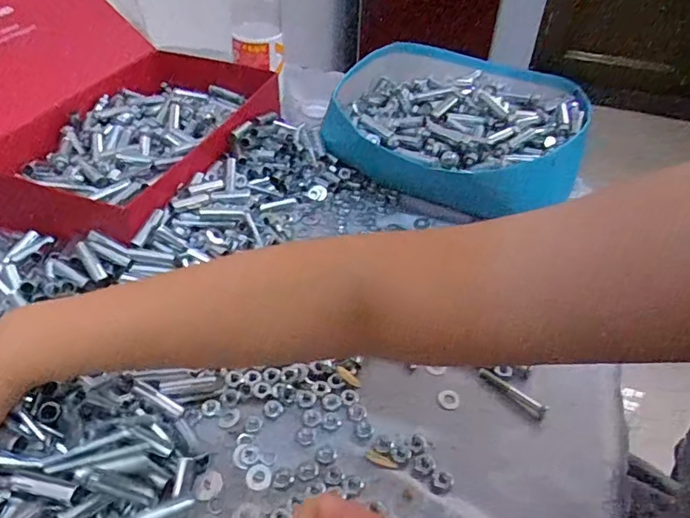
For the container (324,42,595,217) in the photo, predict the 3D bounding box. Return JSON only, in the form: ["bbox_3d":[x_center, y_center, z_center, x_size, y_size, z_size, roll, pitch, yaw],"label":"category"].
[{"bbox_3d":[0.128,-0.164,0.634,0.271,0.080,0.271,12,43,8],"label":"container"}]

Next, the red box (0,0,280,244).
[{"bbox_3d":[-0.294,-0.210,0.559,0.369,0.168,0.313,17,44,14],"label":"red box"}]

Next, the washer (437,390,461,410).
[{"bbox_3d":[0.079,0.108,0.407,0.017,0.004,0.014,8,42,5],"label":"washer"}]

